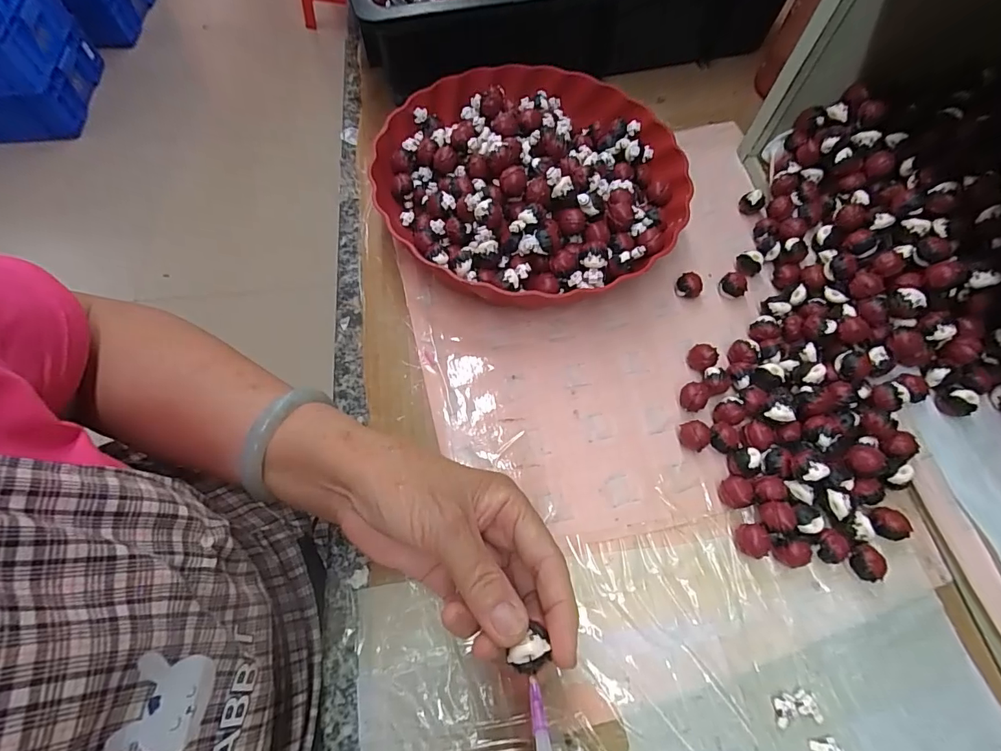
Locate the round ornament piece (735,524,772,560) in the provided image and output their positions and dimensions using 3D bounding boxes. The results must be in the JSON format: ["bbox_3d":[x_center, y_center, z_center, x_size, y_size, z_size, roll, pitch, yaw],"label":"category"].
[{"bbox_3d":[0.154,0.102,0.287,0.015,0.018,0.020,-16,66,-11],"label":"round ornament piece"}]

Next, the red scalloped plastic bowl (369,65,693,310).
[{"bbox_3d":[0.023,-0.163,0.379,0.237,0.065,0.239,1,64,-3],"label":"red scalloped plastic bowl"}]

